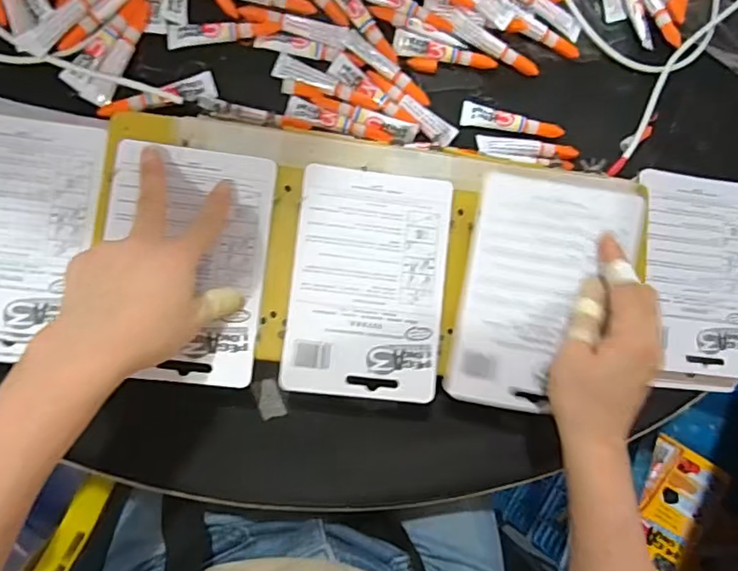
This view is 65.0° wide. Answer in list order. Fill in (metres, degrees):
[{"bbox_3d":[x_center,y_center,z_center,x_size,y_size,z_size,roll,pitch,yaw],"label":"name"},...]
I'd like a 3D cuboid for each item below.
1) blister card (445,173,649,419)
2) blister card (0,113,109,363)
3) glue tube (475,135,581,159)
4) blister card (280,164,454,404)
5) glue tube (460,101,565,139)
[{"bbox_3d":[0.124,0.007,0.413,0.111,0.009,0.165,11,91,6],"label":"blister card"},{"bbox_3d":[-0.248,-0.034,0.401,0.108,0.005,0.168,6,84,-10],"label":"blister card"},{"bbox_3d":[0.135,-0.116,0.485,0.087,0.013,0.019,4,86,-9],"label":"glue tube"},{"bbox_3d":[0.000,-0.002,0.423,0.112,0.006,0.163,7,86,-6],"label":"blister card"},{"bbox_3d":[0.122,-0.138,0.489,0.089,0.007,0.019,11,85,-8],"label":"glue tube"}]

